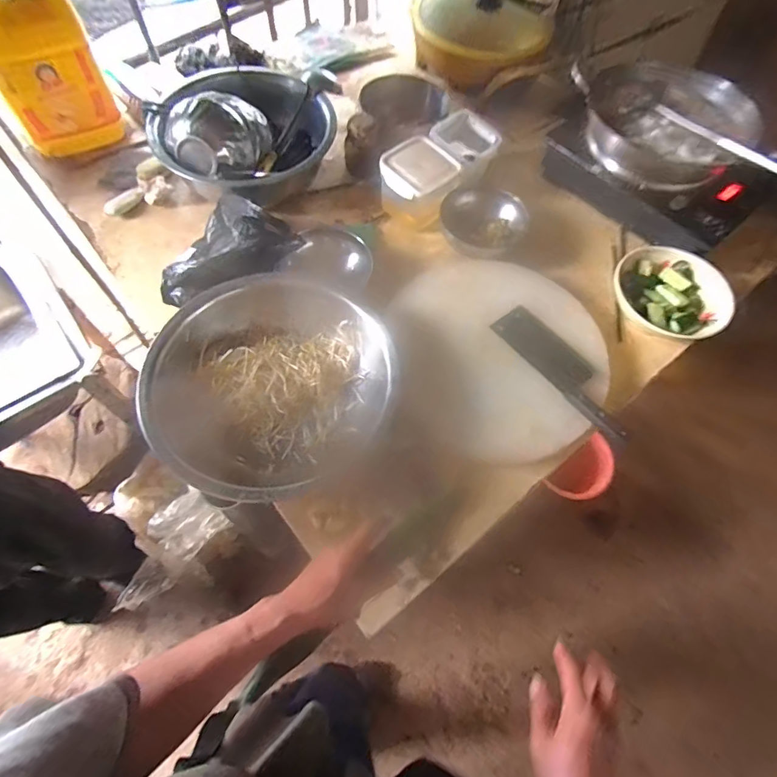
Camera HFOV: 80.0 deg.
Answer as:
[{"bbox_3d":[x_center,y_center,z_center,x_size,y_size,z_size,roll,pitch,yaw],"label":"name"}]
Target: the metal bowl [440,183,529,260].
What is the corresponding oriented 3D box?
[{"bbox_3d":[0.180,-0.332,0.934,0.167,0.055,0.157,42,68,16],"label":"metal bowl"}]

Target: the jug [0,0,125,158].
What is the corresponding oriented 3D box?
[{"bbox_3d":[-0.667,-0.626,0.897,0.192,0.253,0.179,-29,69,-17],"label":"jug"}]

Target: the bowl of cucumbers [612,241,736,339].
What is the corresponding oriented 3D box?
[{"bbox_3d":[0.526,-0.171,0.858,0.153,0.065,0.192,-11,65,-9],"label":"bowl of cucumbers"}]

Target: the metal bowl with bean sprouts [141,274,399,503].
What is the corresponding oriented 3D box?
[{"bbox_3d":[-0.185,-0.007,0.742,0.362,0.128,0.312,-21,67,-13],"label":"metal bowl with bean sprouts"}]

